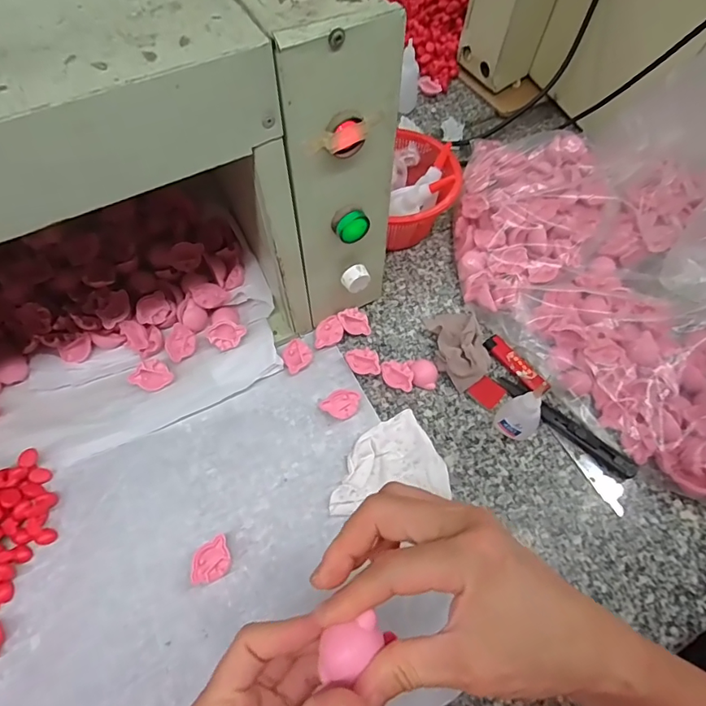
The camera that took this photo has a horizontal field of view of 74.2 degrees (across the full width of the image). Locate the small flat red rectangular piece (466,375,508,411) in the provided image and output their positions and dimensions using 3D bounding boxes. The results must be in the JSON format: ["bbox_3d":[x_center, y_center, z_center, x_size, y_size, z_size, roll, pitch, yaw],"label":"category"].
[{"bbox_3d":[0.131,0.038,0.455,0.028,0.005,0.028,-38,68,-19],"label":"small flat red rectangular piece"}]

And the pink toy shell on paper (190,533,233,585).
[{"bbox_3d":[-0.115,0.168,0.376,0.033,0.011,0.029,-22,63,-13],"label":"pink toy shell on paper"}]

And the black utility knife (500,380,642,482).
[{"bbox_3d":[0.198,0.064,0.435,0.137,0.011,0.021,41,68,19],"label":"black utility knife"}]

